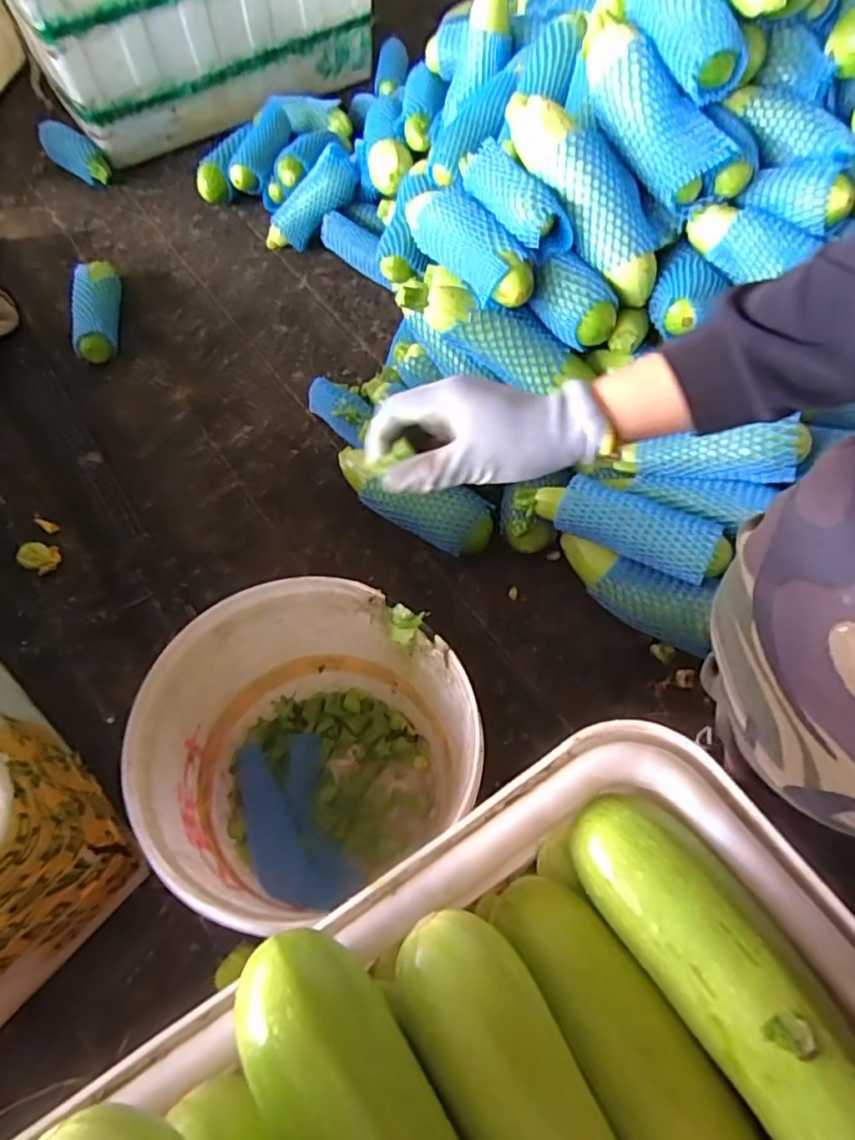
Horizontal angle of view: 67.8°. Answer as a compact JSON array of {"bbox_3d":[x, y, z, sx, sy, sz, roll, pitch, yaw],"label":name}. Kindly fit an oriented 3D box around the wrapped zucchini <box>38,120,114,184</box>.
[{"bbox_3d":[-0.687,-0.813,1.241,0.074,0.067,0.174,-38,67,-18],"label":"wrapped zucchini"}]

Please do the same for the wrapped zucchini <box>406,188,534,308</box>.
[{"bbox_3d":[0.043,-0.385,0.751,0.069,0.054,0.219,-29,64,-13],"label":"wrapped zucchini"}]

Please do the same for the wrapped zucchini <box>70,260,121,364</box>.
[{"bbox_3d":[-0.532,-0.424,1.020,0.065,0.055,0.215,-12,61,-5],"label":"wrapped zucchini"}]

